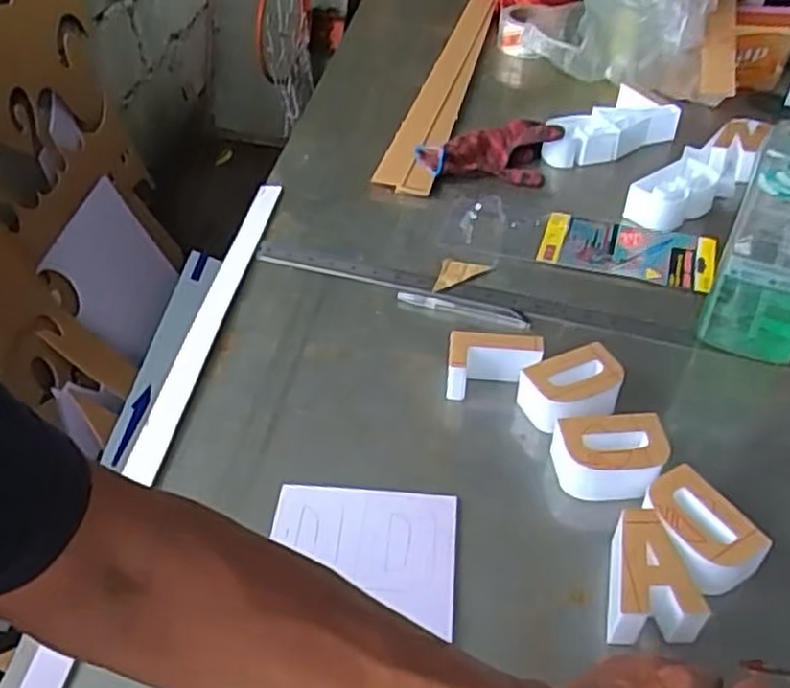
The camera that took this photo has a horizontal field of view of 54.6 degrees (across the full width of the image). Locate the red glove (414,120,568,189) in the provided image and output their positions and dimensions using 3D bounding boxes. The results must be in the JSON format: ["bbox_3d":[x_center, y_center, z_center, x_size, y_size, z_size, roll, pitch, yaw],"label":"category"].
[{"bbox_3d":[0.119,-0.243,0.971,0.183,0.045,0.083,-2,43,-2],"label":"red glove"}]

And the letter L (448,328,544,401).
[{"bbox_3d":[0.089,0.020,0.693,0.084,0.047,0.048,1,43,2],"label":"letter L"}]

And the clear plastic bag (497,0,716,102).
[{"bbox_3d":[0.283,-0.485,1.089,0.321,0.232,0.117,26,49,25],"label":"clear plastic bag"}]

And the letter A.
[{"bbox_3d":[0.174,0.164,0.542,0.063,0.044,0.088,-2,43,-2],"label":"letter A"}]

